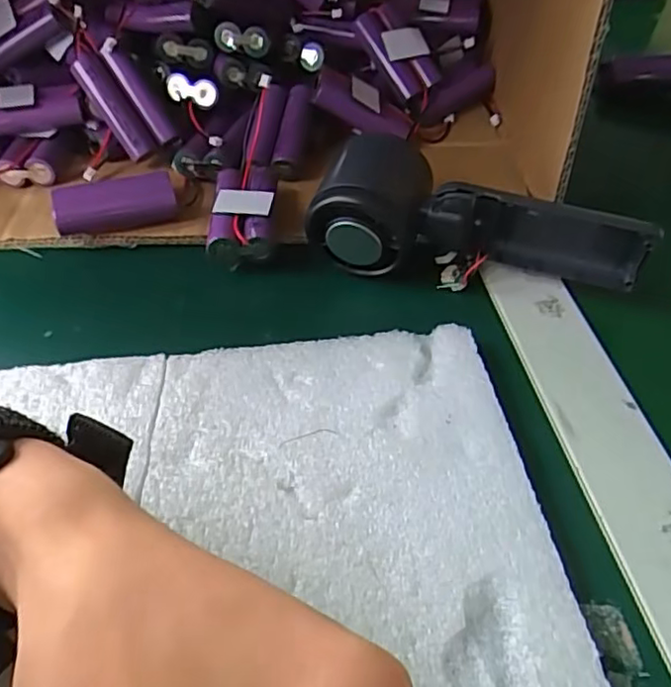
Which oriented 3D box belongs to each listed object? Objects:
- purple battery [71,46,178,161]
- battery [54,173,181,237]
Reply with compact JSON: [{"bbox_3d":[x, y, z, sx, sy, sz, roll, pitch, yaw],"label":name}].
[{"bbox_3d":[-0.129,-0.151,0.398,0.071,0.021,0.034,54,53,-11],"label":"purple battery"},{"bbox_3d":[-0.126,-0.079,0.368,0.065,0.019,0.029,-11,46,-12],"label":"battery"}]

